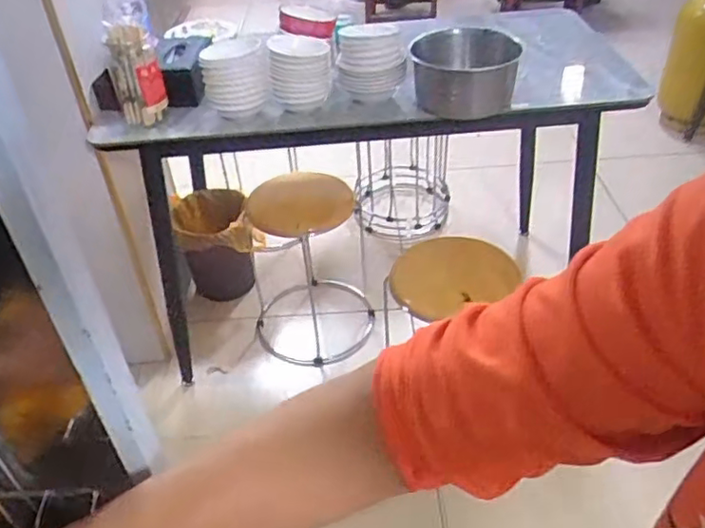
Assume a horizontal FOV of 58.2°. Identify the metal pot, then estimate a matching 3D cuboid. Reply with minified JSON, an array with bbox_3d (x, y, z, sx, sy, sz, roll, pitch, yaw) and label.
[{"bbox_3d":[0.240,-0.410,1.346,0.218,0.122,0.252,8,41,14],"label":"metal pot"}]

